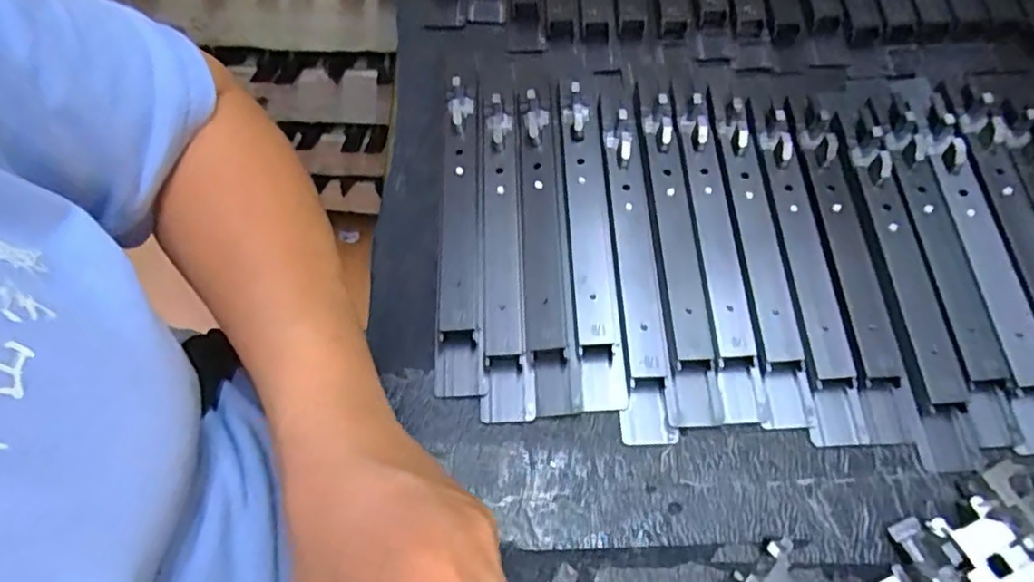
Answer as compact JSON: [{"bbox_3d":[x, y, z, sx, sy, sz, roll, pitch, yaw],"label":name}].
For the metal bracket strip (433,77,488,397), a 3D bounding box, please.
[{"bbox_3d":[-0.030,-0.032,0.323,0.023,0.020,0.170,-3,64,-1],"label":"metal bracket strip"}]

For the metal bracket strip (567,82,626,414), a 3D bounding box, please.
[{"bbox_3d":[0.033,-0.026,0.319,0.021,0.023,0.170,-4,64,-2],"label":"metal bracket strip"}]

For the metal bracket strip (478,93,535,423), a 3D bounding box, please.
[{"bbox_3d":[-0.007,-0.024,0.311,0.022,0.008,0.167,-2,64,-1],"label":"metal bracket strip"}]

